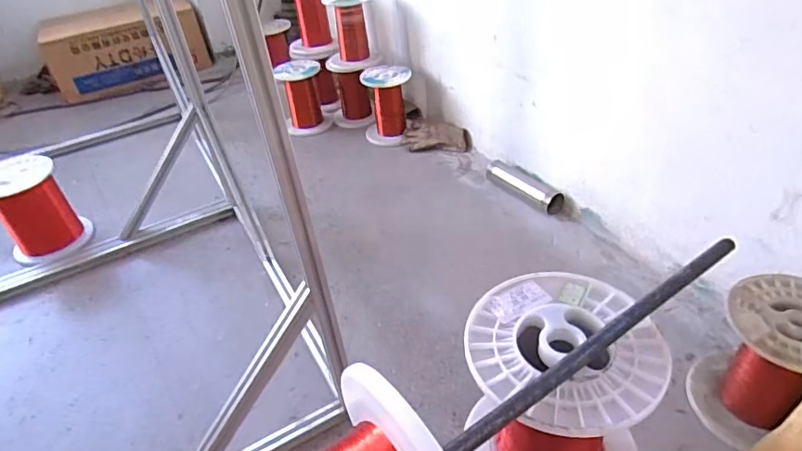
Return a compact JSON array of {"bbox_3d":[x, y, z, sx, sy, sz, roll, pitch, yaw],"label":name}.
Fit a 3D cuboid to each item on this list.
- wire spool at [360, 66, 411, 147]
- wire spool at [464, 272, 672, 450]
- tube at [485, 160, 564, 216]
[{"bbox_3d":[-0.047,-0.410,1.811,0.168,0.235,0.171,-4,37,3],"label":"wire spool"},{"bbox_3d":[0.180,0.208,0.605,0.197,0.219,0.201,2,38,11],"label":"wire spool"},{"bbox_3d":[0.345,-0.110,1.491,0.076,0.063,0.265,-28,42,-25],"label":"tube"}]

